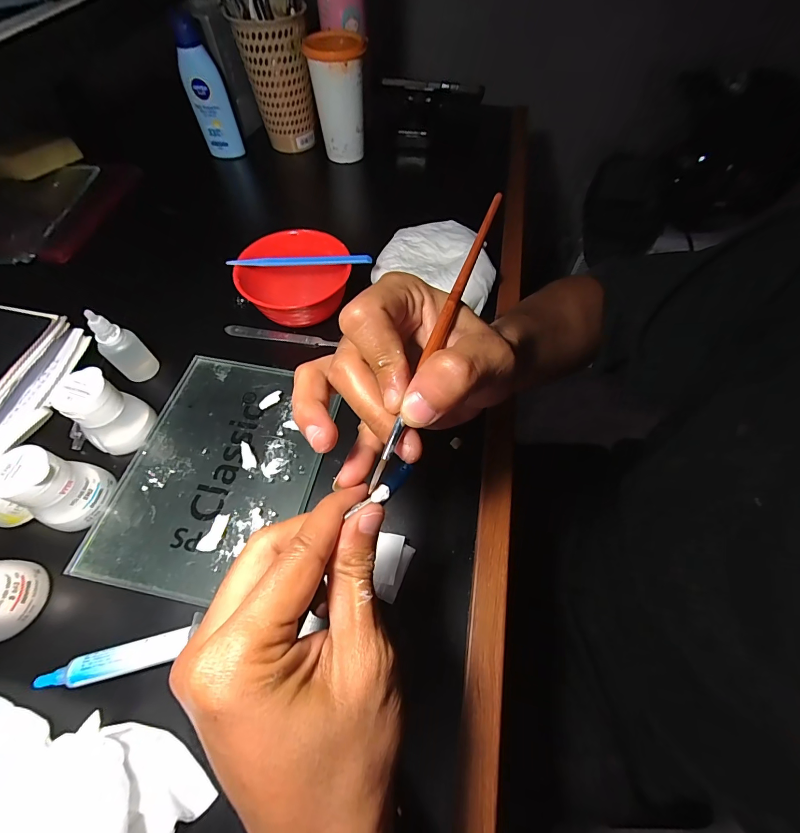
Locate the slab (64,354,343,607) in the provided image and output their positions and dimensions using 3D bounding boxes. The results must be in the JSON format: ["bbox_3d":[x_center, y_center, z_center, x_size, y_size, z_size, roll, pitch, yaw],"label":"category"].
[{"bbox_3d":[-0.144,0.038,0.307,0.150,0.011,0.200,11,60,4],"label":"slab"}]

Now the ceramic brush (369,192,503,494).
[{"bbox_3d":[0.022,-0.046,0.182,0.005,0.005,0.175,21,73,10],"label":"ceramic brush"}]

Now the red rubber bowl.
[{"bbox_3d":[-0.106,-0.137,0.387,0.107,0.055,0.093,-22,62,-14],"label":"red rubber bowl"}]

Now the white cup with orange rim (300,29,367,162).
[{"bbox_3d":[-0.082,-0.432,0.515,0.068,0.126,0.076,3,59,0],"label":"white cup with orange rim"}]

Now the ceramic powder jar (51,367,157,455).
[{"bbox_3d":[-0.235,-0.005,0.300,0.042,0.053,0.041,-18,62,-12],"label":"ceramic powder jar"}]

